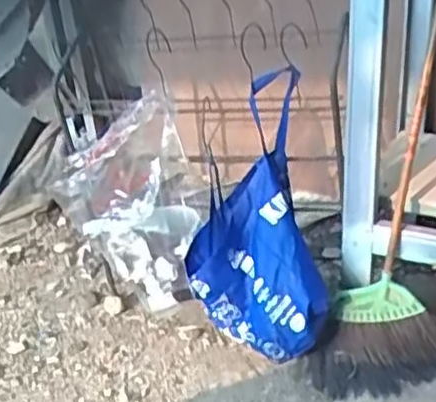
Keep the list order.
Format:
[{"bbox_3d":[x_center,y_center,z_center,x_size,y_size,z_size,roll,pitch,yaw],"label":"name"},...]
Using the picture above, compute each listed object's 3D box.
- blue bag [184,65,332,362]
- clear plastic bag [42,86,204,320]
[{"bbox_3d":[0.081,0.066,1.691,0.310,0.583,0.232,-5,28,2],"label":"blue bag"},{"bbox_3d":[-0.213,0.021,1.835,0.323,0.511,0.138,-6,28,-1],"label":"clear plastic bag"}]

